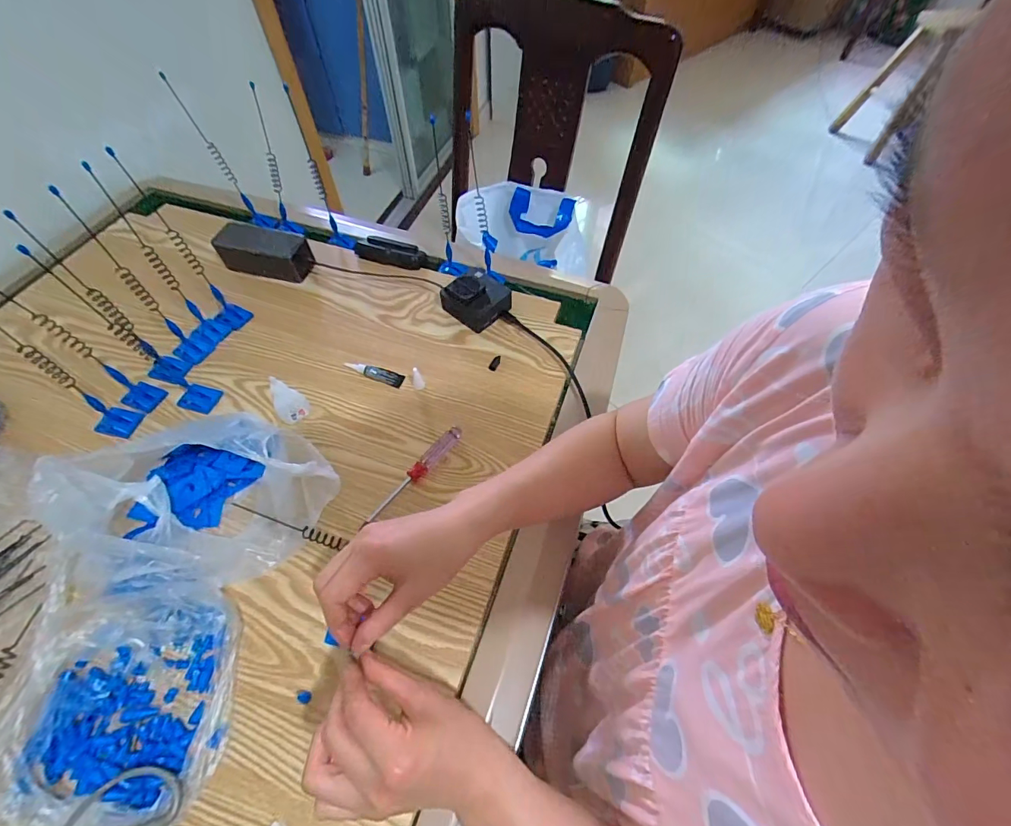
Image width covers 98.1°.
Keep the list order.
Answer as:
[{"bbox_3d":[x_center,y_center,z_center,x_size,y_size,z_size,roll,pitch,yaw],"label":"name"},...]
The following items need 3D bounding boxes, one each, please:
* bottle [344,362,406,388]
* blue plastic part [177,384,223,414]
[{"bbox_3d":[-0.170,-0.055,0.565,0.081,0.013,0.020,18,59,10],"label":"bottle"},{"bbox_3d":[-0.374,-0.017,0.538,0.036,0.009,0.034,28,68,-23],"label":"blue plastic part"}]

